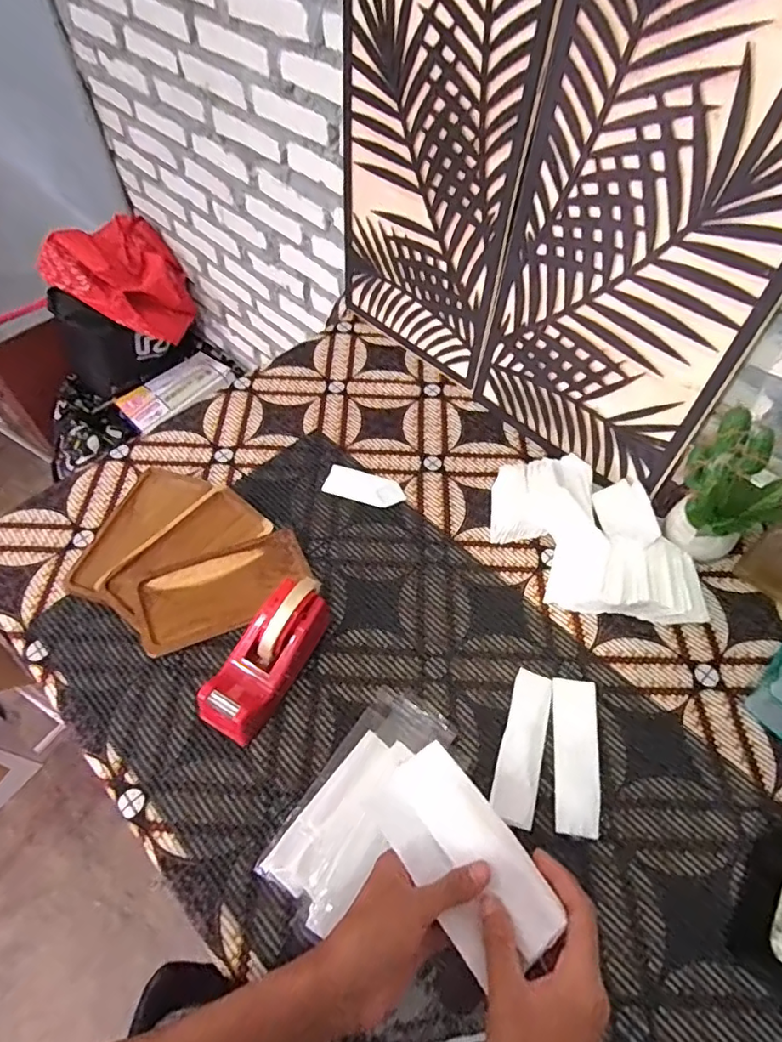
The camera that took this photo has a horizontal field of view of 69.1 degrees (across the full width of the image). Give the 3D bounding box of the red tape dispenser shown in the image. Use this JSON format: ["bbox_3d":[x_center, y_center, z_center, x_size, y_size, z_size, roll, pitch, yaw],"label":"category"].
[{"bbox_3d":[-0.127,0.135,0.586,0.059,0.118,0.164,27,58,17],"label":"red tape dispenser"}]

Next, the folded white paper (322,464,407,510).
[{"bbox_3d":[-0.036,-0.046,0.784,0.108,0.008,0.053,16,56,11],"label":"folded white paper"}]

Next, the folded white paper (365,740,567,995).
[{"bbox_3d":[0.050,0.240,0.412,0.075,0.010,0.150,-33,46,-17],"label":"folded white paper"}]

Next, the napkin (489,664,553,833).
[{"bbox_3d":[0.136,0.230,0.585,0.042,0.013,0.154,16,56,10],"label":"napkin"}]

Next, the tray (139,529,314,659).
[{"bbox_3d":[-0.196,0.082,0.677,0.196,0.031,0.093,-22,58,-16],"label":"tray"}]

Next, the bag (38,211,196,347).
[{"bbox_3d":[-0.802,-0.699,1.681,0.318,0.239,0.327,-36,63,-21],"label":"bag"}]

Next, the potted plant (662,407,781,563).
[{"bbox_3d":[0.391,-0.036,0.654,0.094,0.172,0.080,-8,57,-5],"label":"potted plant"}]

